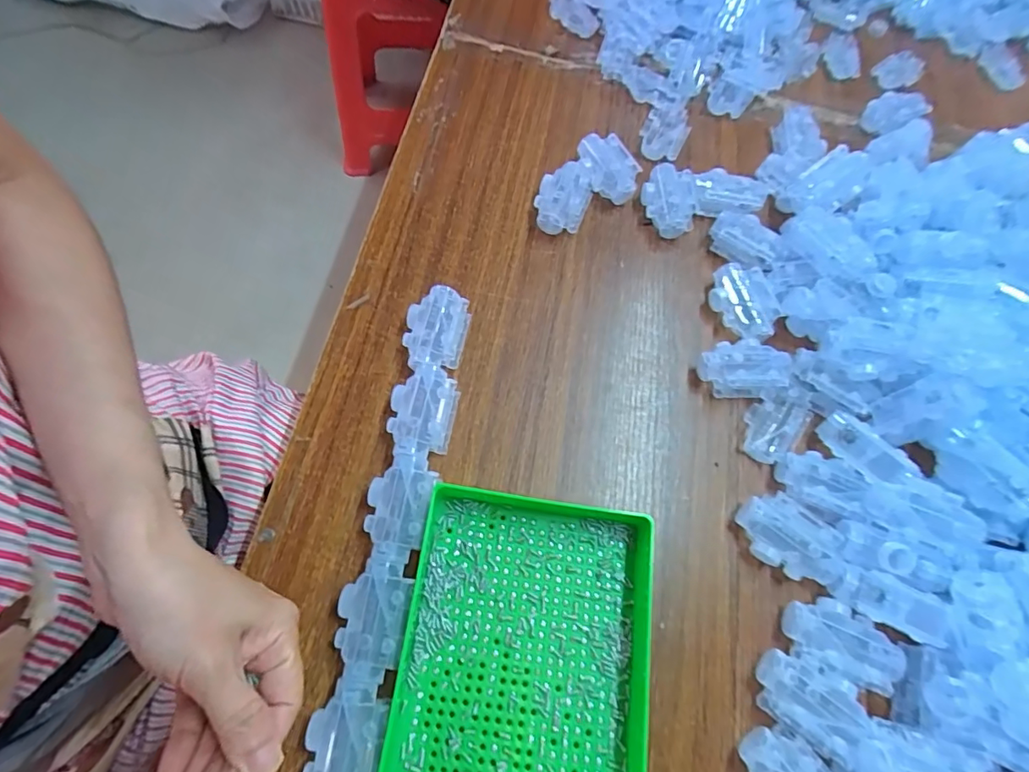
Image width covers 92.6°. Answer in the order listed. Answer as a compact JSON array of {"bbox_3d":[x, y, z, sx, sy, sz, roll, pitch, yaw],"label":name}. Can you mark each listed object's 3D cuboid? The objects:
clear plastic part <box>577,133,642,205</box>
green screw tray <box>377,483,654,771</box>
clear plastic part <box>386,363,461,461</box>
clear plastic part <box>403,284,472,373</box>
[{"bbox_3d":[0.088,-0.202,0.459,0.045,0.032,0.062,-10,69,-8],"label":"clear plastic part"},{"bbox_3d":[0.005,0.193,0.298,0.154,0.042,0.239,9,68,-1],"label":"green screw tray"},{"bbox_3d":[-0.069,0.020,0.357,0.046,0.023,0.068,11,68,0],"label":"clear plastic part"},{"bbox_3d":[-0.062,-0.042,0.382,0.045,0.027,0.066,12,68,1],"label":"clear plastic part"}]

